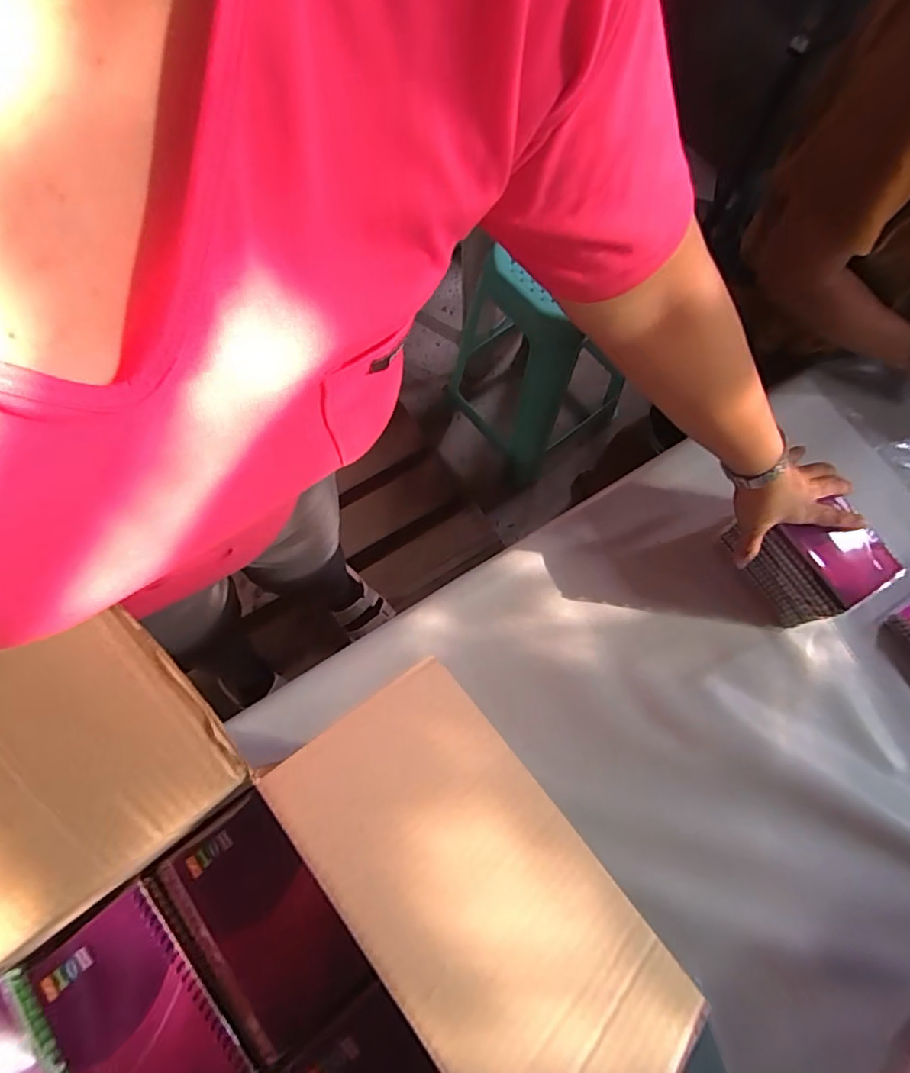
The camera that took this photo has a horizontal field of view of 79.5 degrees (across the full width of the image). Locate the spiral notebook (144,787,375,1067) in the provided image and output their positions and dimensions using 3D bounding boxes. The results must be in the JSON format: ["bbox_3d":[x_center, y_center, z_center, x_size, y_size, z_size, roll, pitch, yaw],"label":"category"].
[{"bbox_3d":[-0.125,0.248,0.347,0.083,0.013,0.136,-37,76,-13],"label":"spiral notebook"}]

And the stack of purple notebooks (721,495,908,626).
[{"bbox_3d":[0.384,0.020,0.610,0.091,0.110,0.126,-29,74,-11],"label":"stack of purple notebooks"}]

